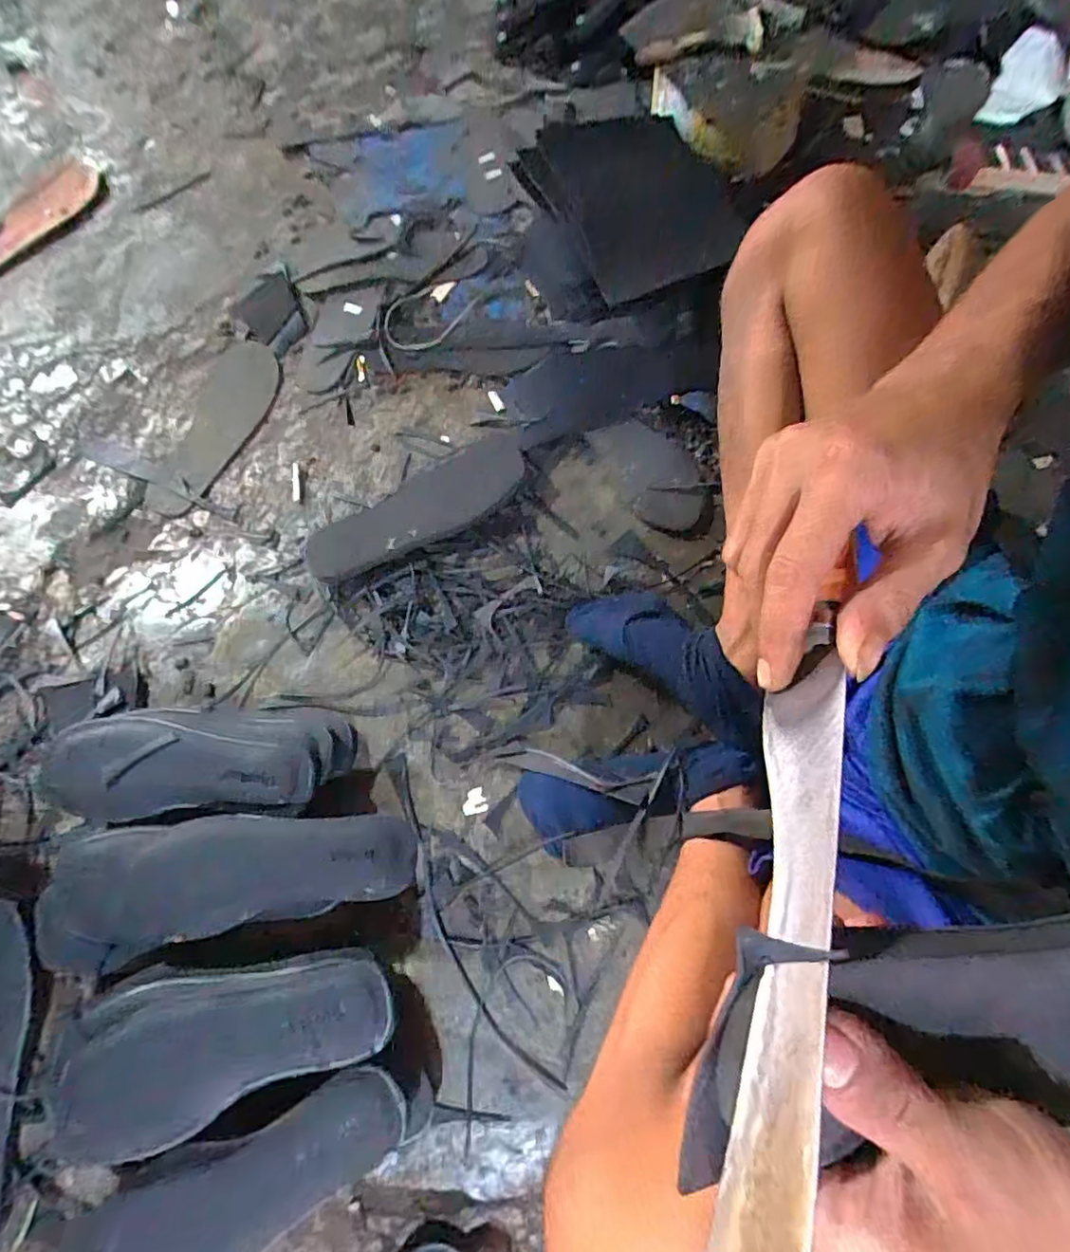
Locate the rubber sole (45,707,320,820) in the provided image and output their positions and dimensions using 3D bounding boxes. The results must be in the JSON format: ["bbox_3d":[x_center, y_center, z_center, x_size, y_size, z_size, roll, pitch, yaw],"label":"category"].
[{"bbox_3d":[-0.323,0.126,0.556,0.242,0.023,0.098,3,71,1],"label":"rubber sole"}]

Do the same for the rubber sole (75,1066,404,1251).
[{"bbox_3d":[-0.212,0.410,0.428,0.250,0.030,0.078,-25,72,-8],"label":"rubber sole"}]

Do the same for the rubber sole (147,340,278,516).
[{"bbox_3d":[-0.401,-0.253,0.754,0.088,0.016,0.255,18,72,6],"label":"rubber sole"}]

